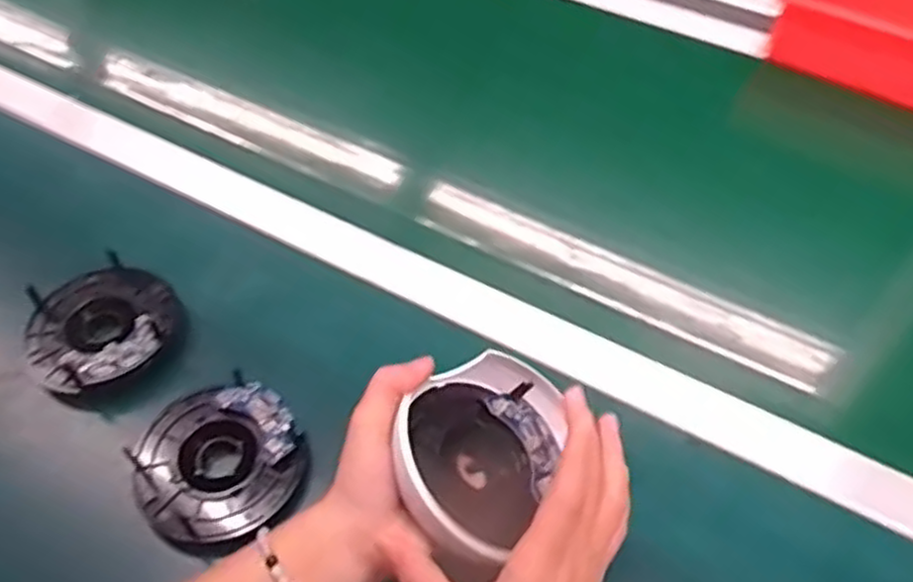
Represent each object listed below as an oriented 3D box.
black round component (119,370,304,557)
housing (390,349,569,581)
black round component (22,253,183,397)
[{"bbox_3d":[-0.146,0.104,0.465,0.095,0.022,0.102,-28,58,-21],"label":"black round component"},{"bbox_3d":[0.013,0.094,0.447,0.090,0.055,0.106,45,80,1],"label":"housing"},{"bbox_3d":[-0.249,0.020,0.528,0.101,0.027,0.109,1,52,-1],"label":"black round component"}]

